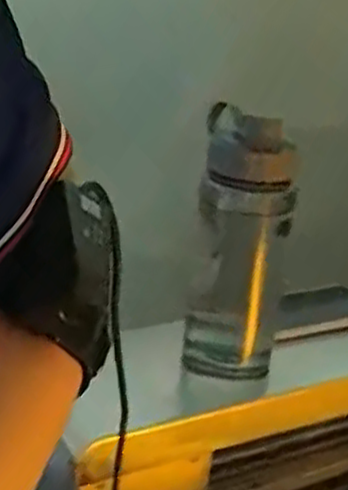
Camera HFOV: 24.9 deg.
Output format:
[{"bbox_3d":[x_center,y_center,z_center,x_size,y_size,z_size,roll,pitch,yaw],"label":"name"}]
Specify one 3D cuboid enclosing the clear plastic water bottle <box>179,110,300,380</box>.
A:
[{"bbox_3d":[0.060,0.009,0.735,0.084,0.239,0.083,7,22,4],"label":"clear plastic water bottle"}]

